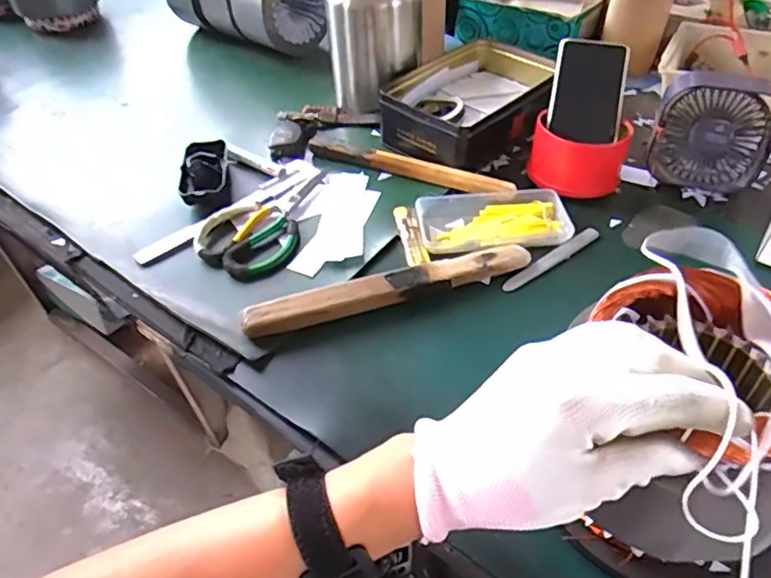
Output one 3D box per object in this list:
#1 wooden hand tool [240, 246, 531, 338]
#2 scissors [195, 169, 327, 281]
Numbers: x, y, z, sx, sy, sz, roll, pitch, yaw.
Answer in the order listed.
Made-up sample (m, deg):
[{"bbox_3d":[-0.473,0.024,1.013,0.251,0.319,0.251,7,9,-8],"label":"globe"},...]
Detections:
[{"bbox_3d":[0.005,-0.003,0.552,0.275,0.028,0.034,-17,46,-12],"label":"wooden hand tool"},{"bbox_3d":[-0.122,-0.082,0.644,0.101,0.014,0.182,18,49,22],"label":"scissors"}]

